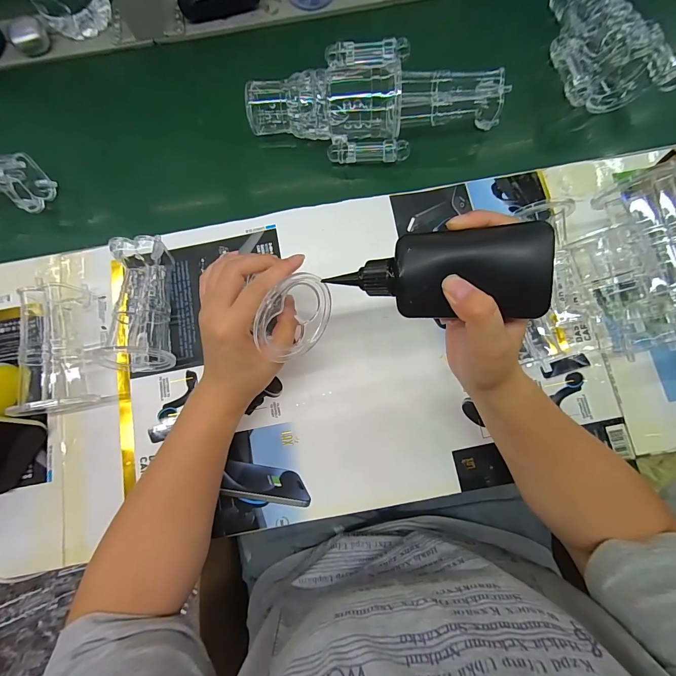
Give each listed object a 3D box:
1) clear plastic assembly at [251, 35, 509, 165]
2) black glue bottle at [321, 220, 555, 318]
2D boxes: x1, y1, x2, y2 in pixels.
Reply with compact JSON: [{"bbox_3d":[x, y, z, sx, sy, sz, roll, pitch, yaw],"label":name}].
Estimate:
[{"bbox_3d":[0.043,-0.280,0.403,0.289,0.062,0.115,3,79,2],"label":"clear plastic assembly"},{"bbox_3d":[0.060,-0.039,0.218,0.132,0.030,0.046,-1,76,27],"label":"black glue bottle"}]

